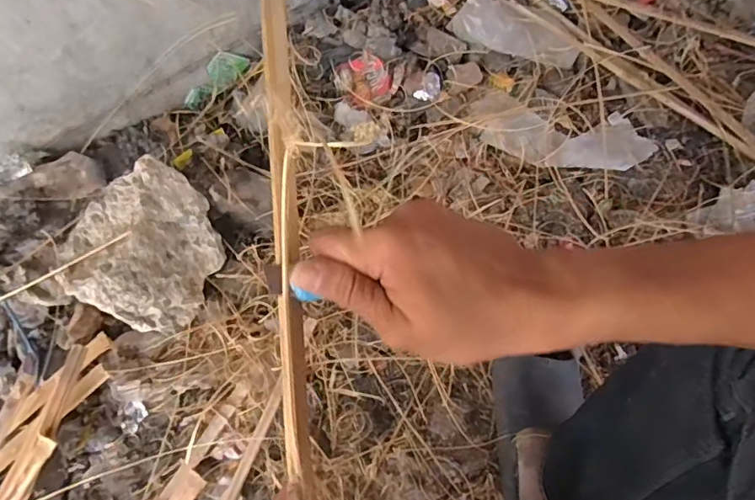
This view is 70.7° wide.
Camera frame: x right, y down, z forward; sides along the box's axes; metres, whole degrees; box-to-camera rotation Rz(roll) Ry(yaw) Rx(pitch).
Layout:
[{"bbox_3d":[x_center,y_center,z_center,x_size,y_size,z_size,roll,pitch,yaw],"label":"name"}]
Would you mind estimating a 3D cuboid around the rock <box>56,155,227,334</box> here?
[{"bbox_3d":[-0.334,-0.010,0.769,0.201,0.077,0.221,24,73,9],"label":"rock"}]

